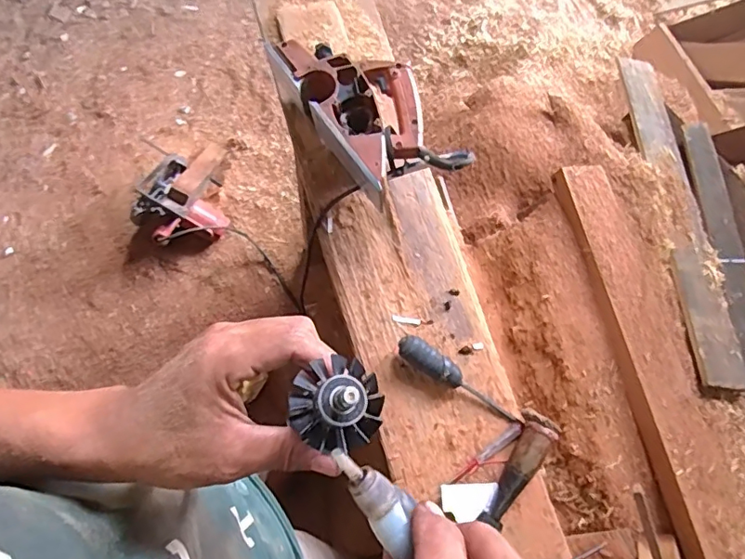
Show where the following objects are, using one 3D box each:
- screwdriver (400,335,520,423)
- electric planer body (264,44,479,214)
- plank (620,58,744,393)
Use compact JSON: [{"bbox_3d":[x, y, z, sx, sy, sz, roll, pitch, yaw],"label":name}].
[{"bbox_3d":[0.121,0.140,0.718,0.195,0.029,0.032,36,79,-7],"label":"screwdriver"},{"bbox_3d":[-0.007,-0.239,0.756,0.154,0.099,0.295,-30,79,-10],"label":"electric planer body"},{"bbox_3d":[0.611,-0.156,1.044,0.096,0.033,0.747,1,65,-1],"label":"plank"}]

